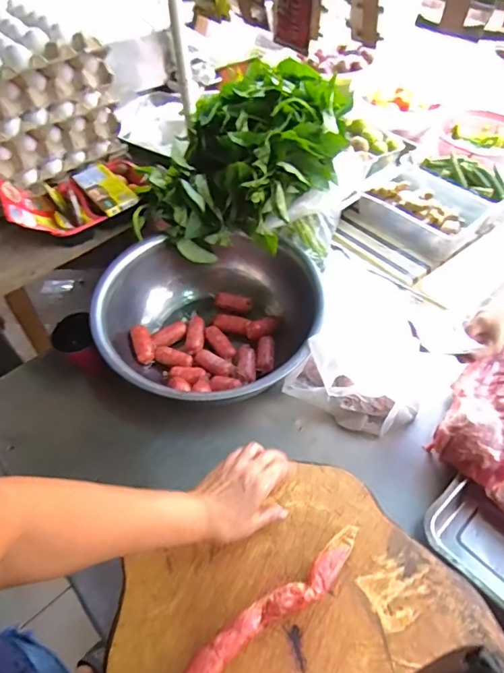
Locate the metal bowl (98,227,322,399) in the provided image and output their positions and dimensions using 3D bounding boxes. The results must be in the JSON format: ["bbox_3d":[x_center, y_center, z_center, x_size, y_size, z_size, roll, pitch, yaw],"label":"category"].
[{"bbox_3d":[-0.062,-0.013,0.818,0.355,0.160,0.323,-2,53,3],"label":"metal bowl"}]

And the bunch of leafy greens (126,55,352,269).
[{"bbox_3d":[0.008,-0.303,0.845,0.226,0.198,0.370,34,62,26],"label":"bunch of leafy greens"}]

